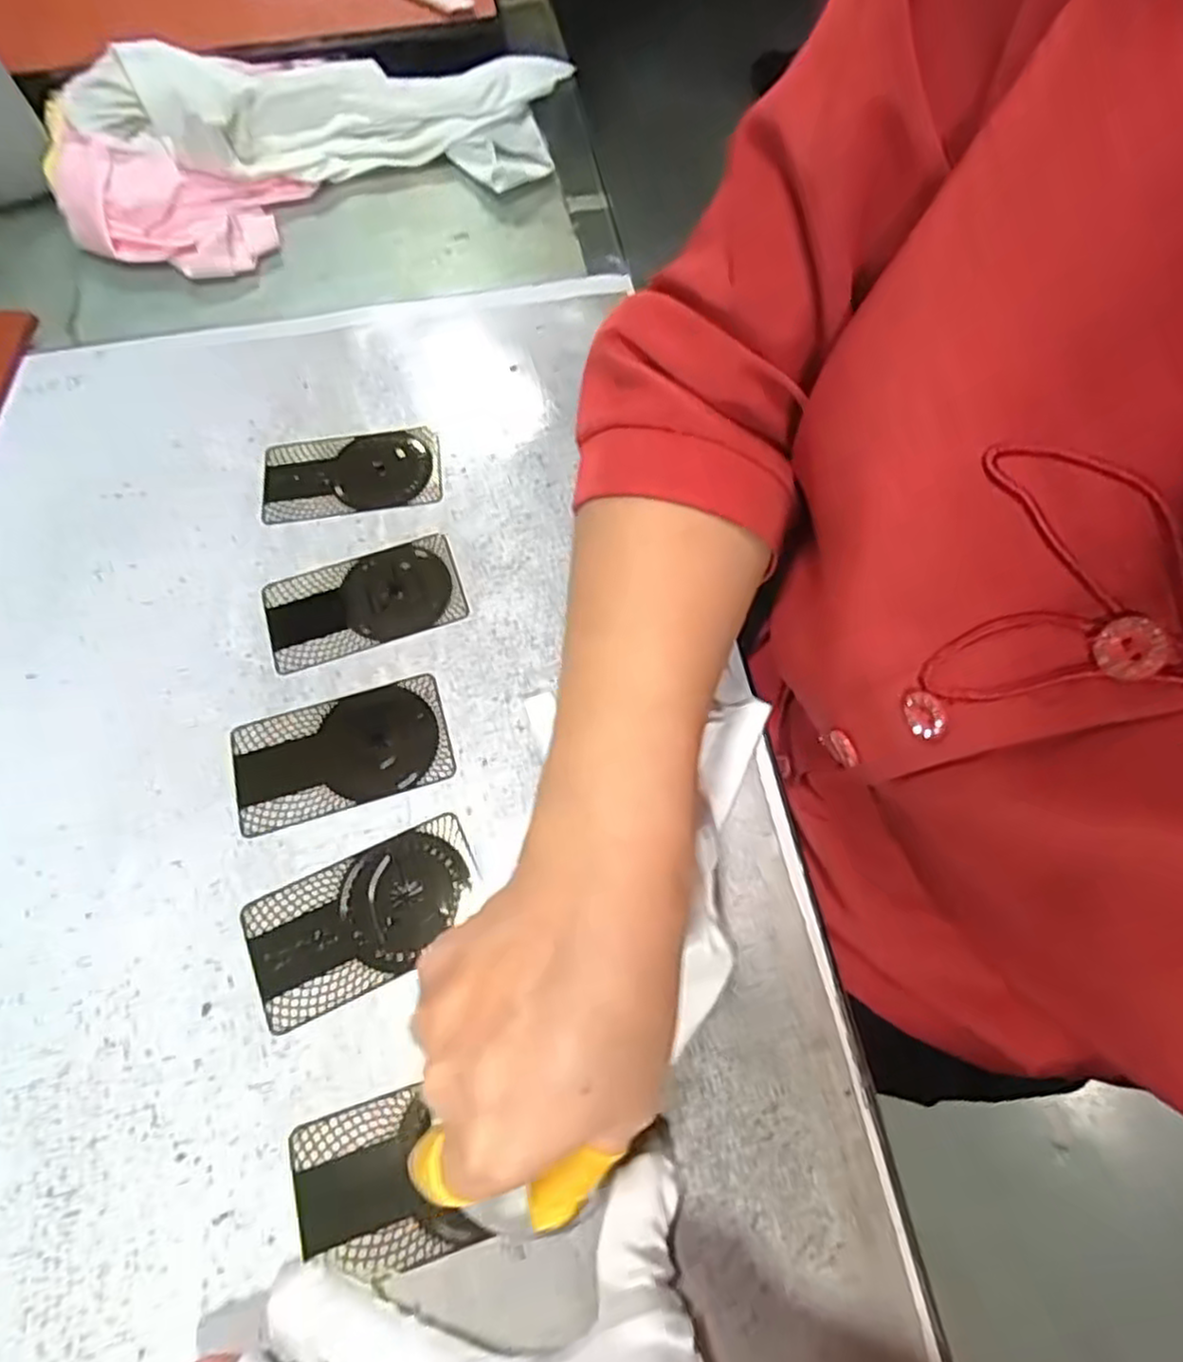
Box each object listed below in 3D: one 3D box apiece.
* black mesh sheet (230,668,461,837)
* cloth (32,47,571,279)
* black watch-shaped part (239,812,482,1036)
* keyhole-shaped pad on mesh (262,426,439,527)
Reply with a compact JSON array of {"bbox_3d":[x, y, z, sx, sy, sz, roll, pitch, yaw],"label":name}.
[{"bbox_3d":[-0.102,0.028,0.302,0.086,0.004,0.048,-17,65,-5],"label":"black mesh sheet"},{"bbox_3d":[-0.170,-0.343,0.459,0.323,0.041,0.177,-19,65,-7],"label":"cloth"},{"bbox_3d":[-0.083,0.086,0.273,0.085,0.004,0.048,-24,66,-9],"label":"black watch-shaped part"},{"bbox_3d":[-0.119,-0.104,0.365,0.087,0.006,0.050,-7,64,-1],"label":"keyhole-shaped pad on mesh"}]

